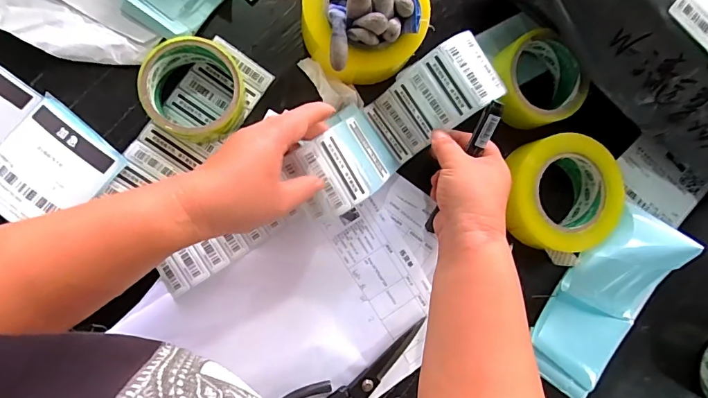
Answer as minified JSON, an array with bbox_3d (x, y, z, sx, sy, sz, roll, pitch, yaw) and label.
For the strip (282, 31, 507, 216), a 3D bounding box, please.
[{"bbox_3d":[0.044,-0.074,0.407,0.220,0.065,0.077,-38,94,-10],"label":"strip"}]

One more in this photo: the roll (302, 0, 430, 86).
[{"bbox_3d":[0.010,-0.185,0.419,0.121,0.057,0.121,0,89,-10],"label":"roll"}]

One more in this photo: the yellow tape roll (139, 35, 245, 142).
[{"bbox_3d":[-0.150,-0.101,0.393,0.087,0.046,0.095,0,89,-10],"label":"yellow tape roll"}]

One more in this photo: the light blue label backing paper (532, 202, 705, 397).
[{"bbox_3d":[0.286,0.123,0.441,0.128,0.072,0.209,25,85,-9],"label":"light blue label backing paper"}]

